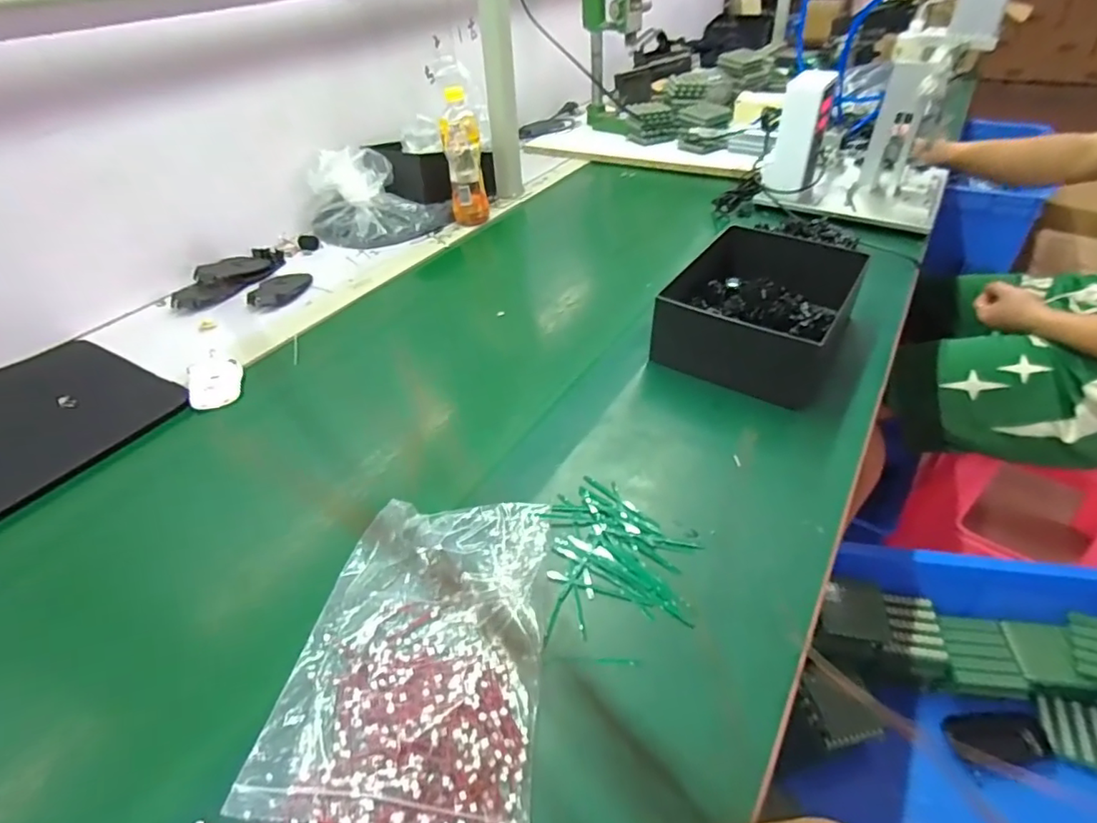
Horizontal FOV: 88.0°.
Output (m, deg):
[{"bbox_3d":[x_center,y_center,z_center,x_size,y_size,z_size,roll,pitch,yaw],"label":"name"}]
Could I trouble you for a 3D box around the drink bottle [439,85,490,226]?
[{"bbox_3d":[-0.147,-0.437,0.987,0.062,0.203,0.056,-9,40,-6],"label":"drink bottle"}]

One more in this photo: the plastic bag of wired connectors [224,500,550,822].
[{"bbox_3d":[-0.087,0.161,0.417,0.163,0.030,0.235,1,40,6],"label":"plastic bag of wired connectors"}]

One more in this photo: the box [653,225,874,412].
[{"bbox_3d":[0.256,-0.126,0.691,0.209,0.076,0.245,19,45,24],"label":"box"}]

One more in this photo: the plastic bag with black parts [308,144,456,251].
[{"bbox_3d":[-0.309,-0.388,1.018,0.240,0.120,0.167,-15,41,-13],"label":"plastic bag with black parts"}]

